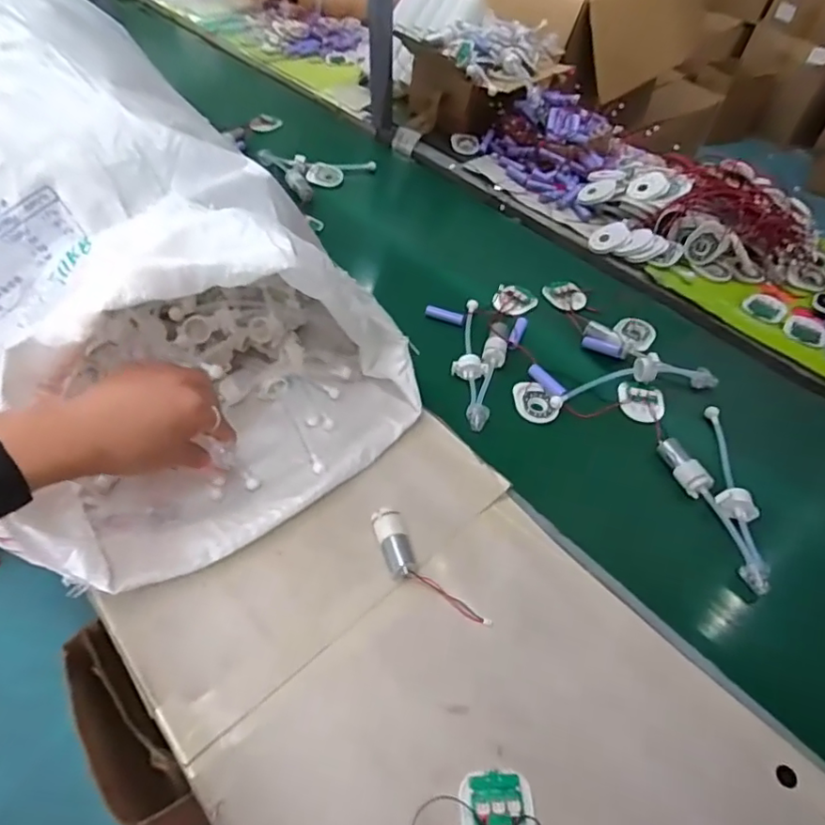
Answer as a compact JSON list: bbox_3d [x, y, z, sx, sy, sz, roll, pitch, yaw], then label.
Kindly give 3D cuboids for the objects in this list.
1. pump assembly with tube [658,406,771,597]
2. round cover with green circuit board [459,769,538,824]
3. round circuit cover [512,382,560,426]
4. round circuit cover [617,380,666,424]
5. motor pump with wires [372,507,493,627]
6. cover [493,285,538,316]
[{"bbox_3d":[0.295,0.069,0.540,0.077,0.026,0.208,5,50,0],"label":"pump assembly with tube"},{"bbox_3d":[0.057,0.269,0.362,0.050,0.008,0.057,3,50,-1],"label":"round cover with green circuit board"},{"bbox_3d":[0.135,-0.012,0.620,0.039,0.012,0.056,-18,53,-18],"label":"round circuit cover"},{"bbox_3d":[0.261,-0.012,0.625,0.049,0.011,0.064,13,50,6],"label":"round circuit cover"},{"bbox_3d":[0.008,0.136,0.467,0.036,0.020,0.128,-31,58,-26],"label":"motor pump with wires"},{"bbox_3d":[0.136,-0.150,0.733,0.062,0.009,0.047,-29,58,-24],"label":"cover"}]

